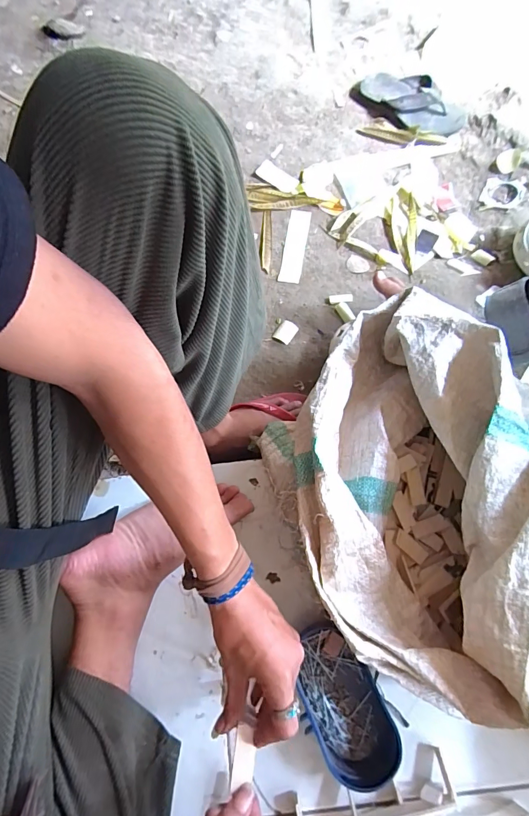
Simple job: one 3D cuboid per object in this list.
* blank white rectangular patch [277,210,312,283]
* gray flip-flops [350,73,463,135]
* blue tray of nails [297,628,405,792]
[{"bbox_3d":[0.066,-0.349,0.839,0.046,0.009,0.191,13,72,-7],"label":"blank white rectangular patch"},{"bbox_3d":[0.337,-0.717,0.918,0.272,0.052,0.132,26,76,8],"label":"gray flip-flops"},{"bbox_3d":[0.089,0.338,0.442,0.089,0.039,0.159,-34,76,-8],"label":"blue tray of nails"}]

